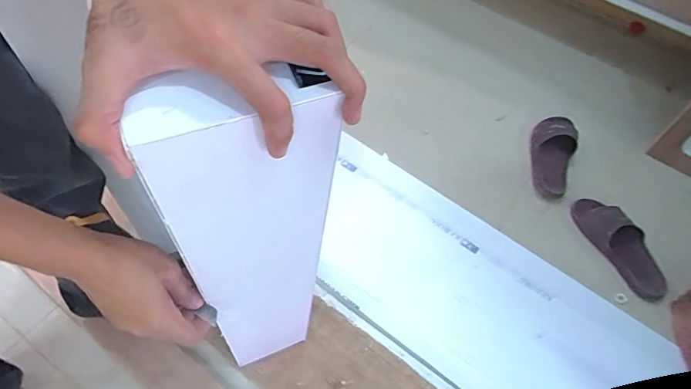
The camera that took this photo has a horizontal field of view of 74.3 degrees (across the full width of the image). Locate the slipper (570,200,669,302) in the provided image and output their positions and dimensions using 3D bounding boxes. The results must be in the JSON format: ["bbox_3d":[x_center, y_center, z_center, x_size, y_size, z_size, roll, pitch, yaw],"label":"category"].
[{"bbox_3d":[0.575,0.101,0.941,0.088,0.051,0.243,-23,61,-17],"label":"slipper"}]

